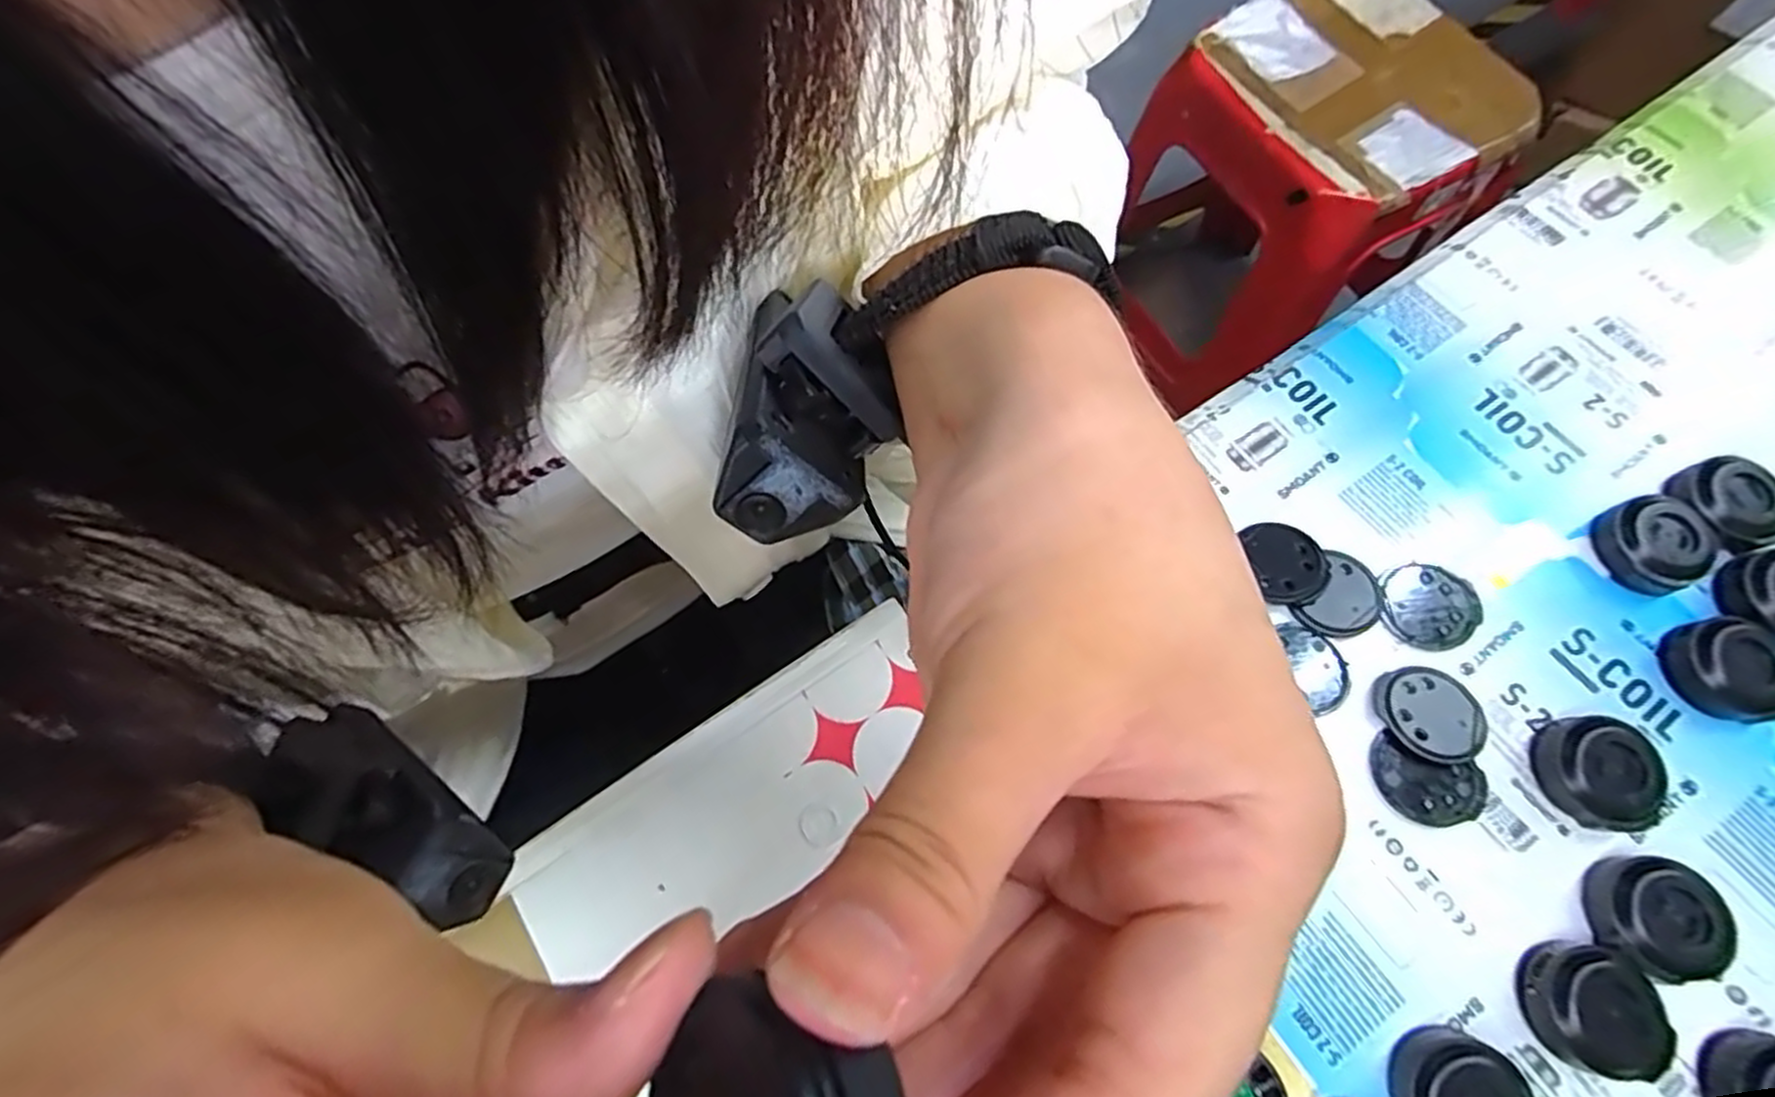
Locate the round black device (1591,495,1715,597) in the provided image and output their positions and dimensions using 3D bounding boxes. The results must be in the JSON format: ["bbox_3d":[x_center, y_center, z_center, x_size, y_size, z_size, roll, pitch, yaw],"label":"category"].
[{"bbox_3d":[0.245,-0.002,0.249,0.024,0.015,0.032,24,70,12],"label":"round black device"}]

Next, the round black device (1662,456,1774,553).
[{"bbox_3d":[0.274,-0.014,0.253,0.031,0.016,0.031,-25,68,-8],"label":"round black device"}]

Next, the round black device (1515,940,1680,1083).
[{"bbox_3d":[0.181,0.118,0.198,0.030,0.016,0.029,-1,67,2],"label":"round black device"}]

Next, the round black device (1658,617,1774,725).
[{"bbox_3d":[0.253,0.037,0.233,0.029,0.012,0.030,-1,67,2],"label":"round black device"}]

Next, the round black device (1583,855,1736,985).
[{"bbox_3d":[0.204,0.099,0.207,0.026,0.016,0.029,7,67,5],"label":"round black device"}]

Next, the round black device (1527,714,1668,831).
[{"bbox_3d":[0.205,0.065,0.223,0.026,0.012,0.031,-7,67,-1],"label":"round black device"}]

